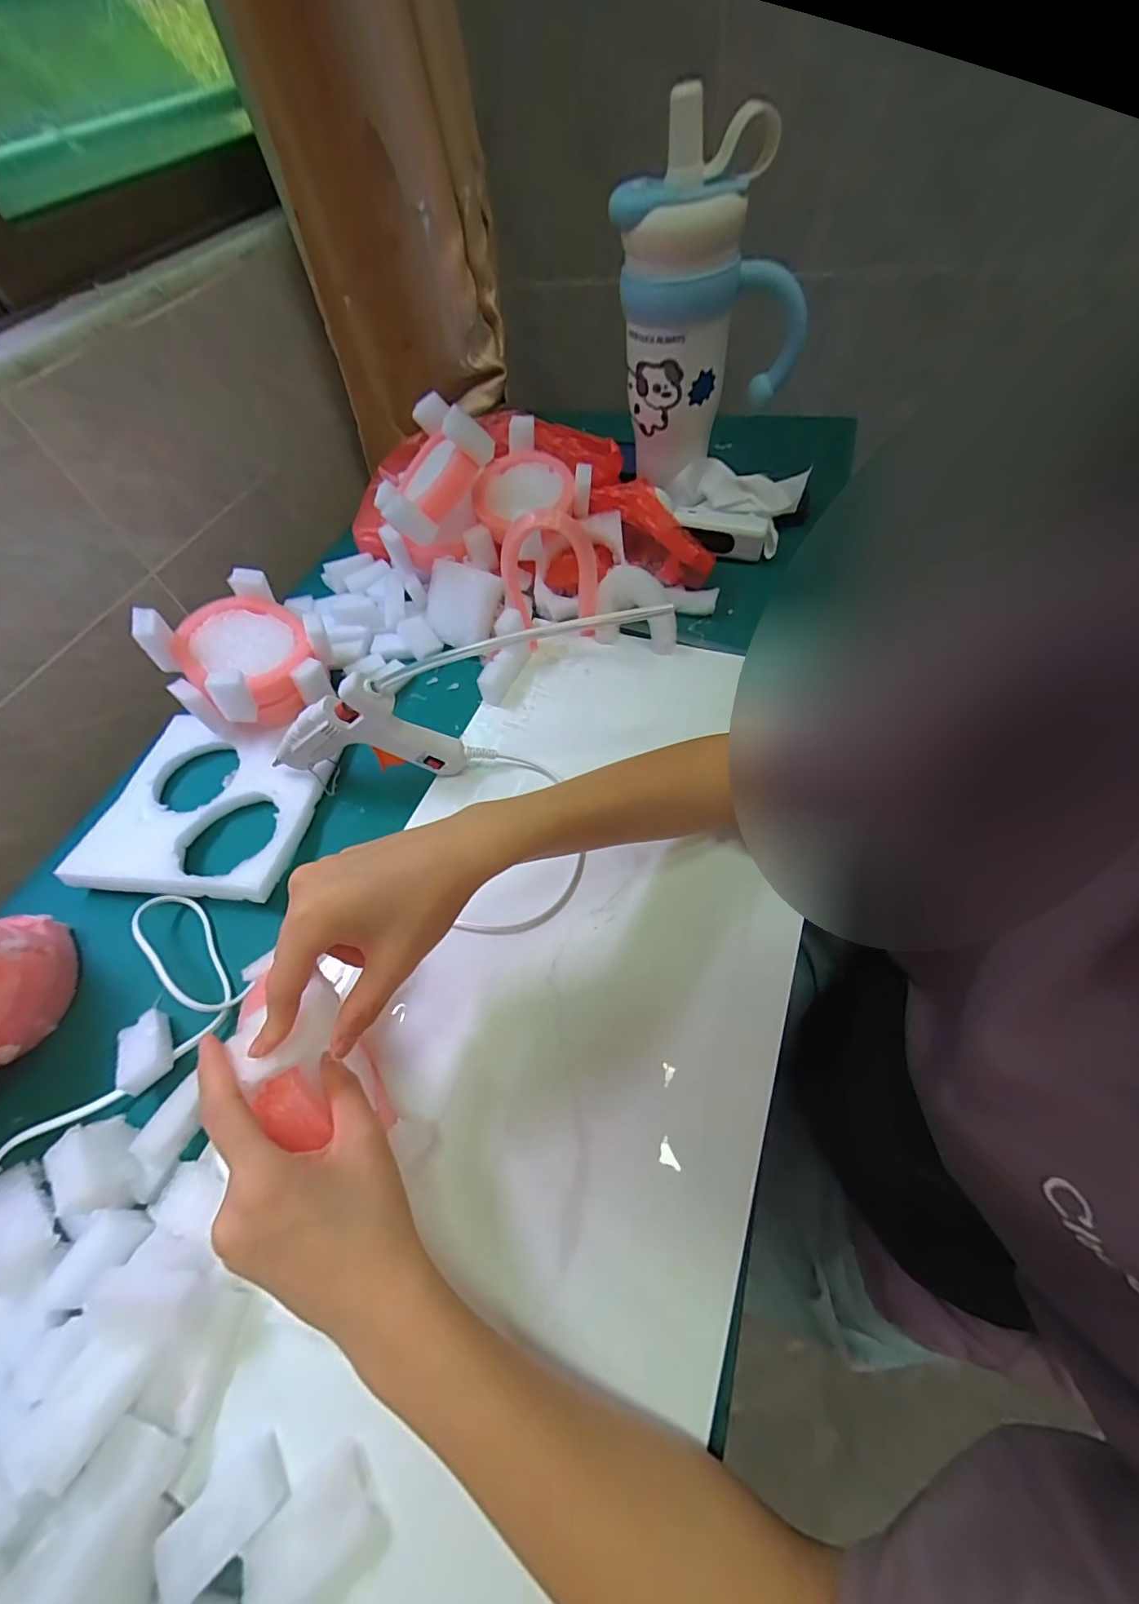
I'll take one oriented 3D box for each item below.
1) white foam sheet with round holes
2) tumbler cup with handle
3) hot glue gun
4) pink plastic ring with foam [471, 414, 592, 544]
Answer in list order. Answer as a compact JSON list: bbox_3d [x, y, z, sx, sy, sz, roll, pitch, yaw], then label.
[{"bbox_3d":[-0.300,-0.003,0.446,0.181,0.022,0.166,2,58,9],"label":"white foam sheet with round holes"},{"bbox_3d":[0.140,-0.439,0.495,0.179,0.247,0.090,-27,58,-9],"label":"tumbler cup with handle"},{"bbox_3d":[-0.150,-0.054,0.404,0.162,0.099,0.024,-5,57,4],"label":"hot glue gun"},{"bbox_3d":[-0.045,-0.308,0.516,0.105,0.033,0.103,-2,72,6],"label":"pink plastic ring with foam"}]

